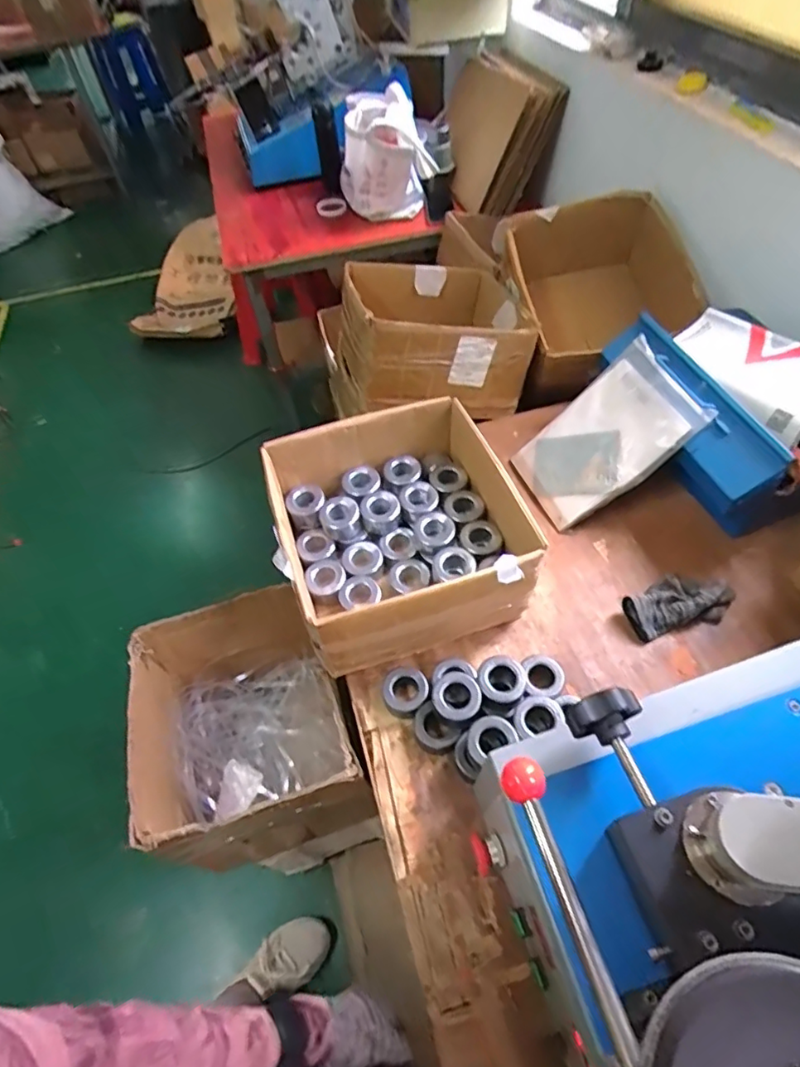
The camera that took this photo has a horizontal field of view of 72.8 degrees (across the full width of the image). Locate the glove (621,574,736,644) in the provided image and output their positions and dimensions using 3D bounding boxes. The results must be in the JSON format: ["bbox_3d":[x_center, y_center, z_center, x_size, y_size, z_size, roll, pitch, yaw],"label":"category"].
[{"bbox_3d":[0.410,0.100,0.801,0.163,0.036,0.080,-14,53,-5],"label":"glove"}]

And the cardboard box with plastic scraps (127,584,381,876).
[{"bbox_3d":[-0.227,0.314,0.877,0.284,0.284,0.310,-16,54,-7],"label":"cardboard box with plastic scraps"}]

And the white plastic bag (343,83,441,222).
[{"bbox_3d":[-0.039,-1.009,1.484,0.249,0.270,0.226,-6,53,1],"label":"white plastic bag"}]

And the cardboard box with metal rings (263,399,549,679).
[{"bbox_3d":[-0.003,-0.001,0.817,0.327,0.178,0.331,-16,54,-7],"label":"cardboard box with metal rings"}]

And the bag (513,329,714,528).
[{"bbox_3d":[0.326,-0.152,0.892,0.279,0.029,0.190,-43,51,28],"label":"bag"}]

